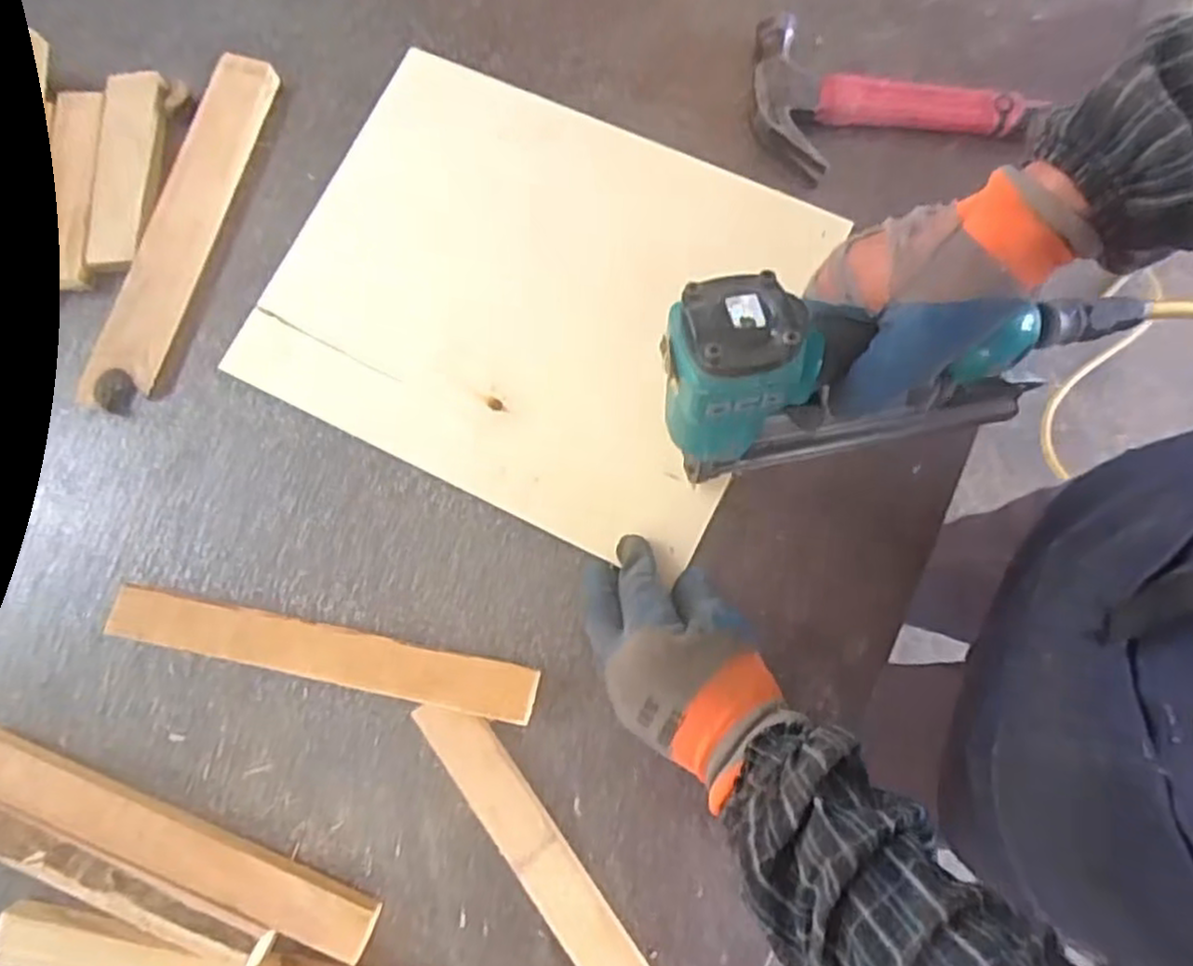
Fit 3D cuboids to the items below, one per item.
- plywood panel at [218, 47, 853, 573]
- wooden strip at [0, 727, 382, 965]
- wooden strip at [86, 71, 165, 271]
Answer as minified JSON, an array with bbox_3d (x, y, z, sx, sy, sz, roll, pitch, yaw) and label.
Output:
[{"bbox_3d":[-0.048,-0.132,0.526,0.347,0.011,0.279,25,85,7],"label":"plywood panel"},{"bbox_3d":[-0.272,0.225,0.466,0.283,0.011,0.038,22,58,5],"label":"wooden strip"},{"bbox_3d":[-0.360,-0.237,0.565,0.045,0.012,0.160,3,80,2],"label":"wooden strip"}]

